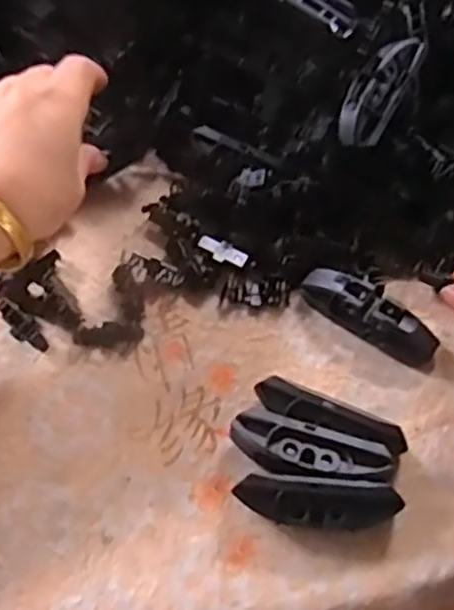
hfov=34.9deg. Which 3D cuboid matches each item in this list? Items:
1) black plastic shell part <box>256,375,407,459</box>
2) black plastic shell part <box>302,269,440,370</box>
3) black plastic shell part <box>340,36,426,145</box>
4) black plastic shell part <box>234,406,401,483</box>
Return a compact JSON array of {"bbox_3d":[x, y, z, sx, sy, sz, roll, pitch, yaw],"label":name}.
[{"bbox_3d":[0.046,0.054,0.329,0.068,0.022,0.015,20,63,13],"label":"black plastic shell part"},{"bbox_3d":[0.071,0.005,0.360,0.070,0.016,0.021,33,66,19],"label":"black plastic shell part"},{"bbox_3d":[0.079,-0.112,0.372,0.026,0.013,0.067,29,79,17],"label":"black plastic shell part"},{"bbox_3d":[0.037,0.068,0.321,0.071,0.023,0.024,16,62,11],"label":"black plastic shell part"}]

